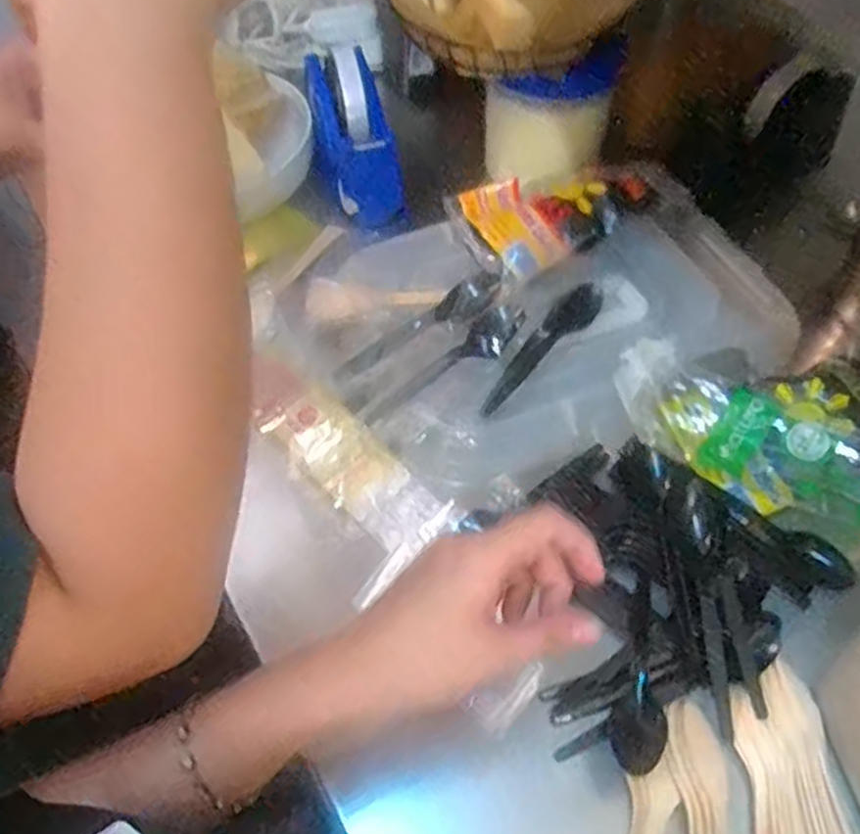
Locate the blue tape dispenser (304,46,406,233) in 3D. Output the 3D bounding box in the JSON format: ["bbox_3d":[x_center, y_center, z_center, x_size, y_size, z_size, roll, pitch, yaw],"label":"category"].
[{"bbox_3d":[-0.065,-0.249,0.666,0.068,0.052,0.167,-17,89,-12],"label":"blue tape dispenser"}]

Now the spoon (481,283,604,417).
[{"bbox_3d":[0.085,-0.051,0.550,0.028,0.015,0.139,29,59,20],"label":"spoon"}]

